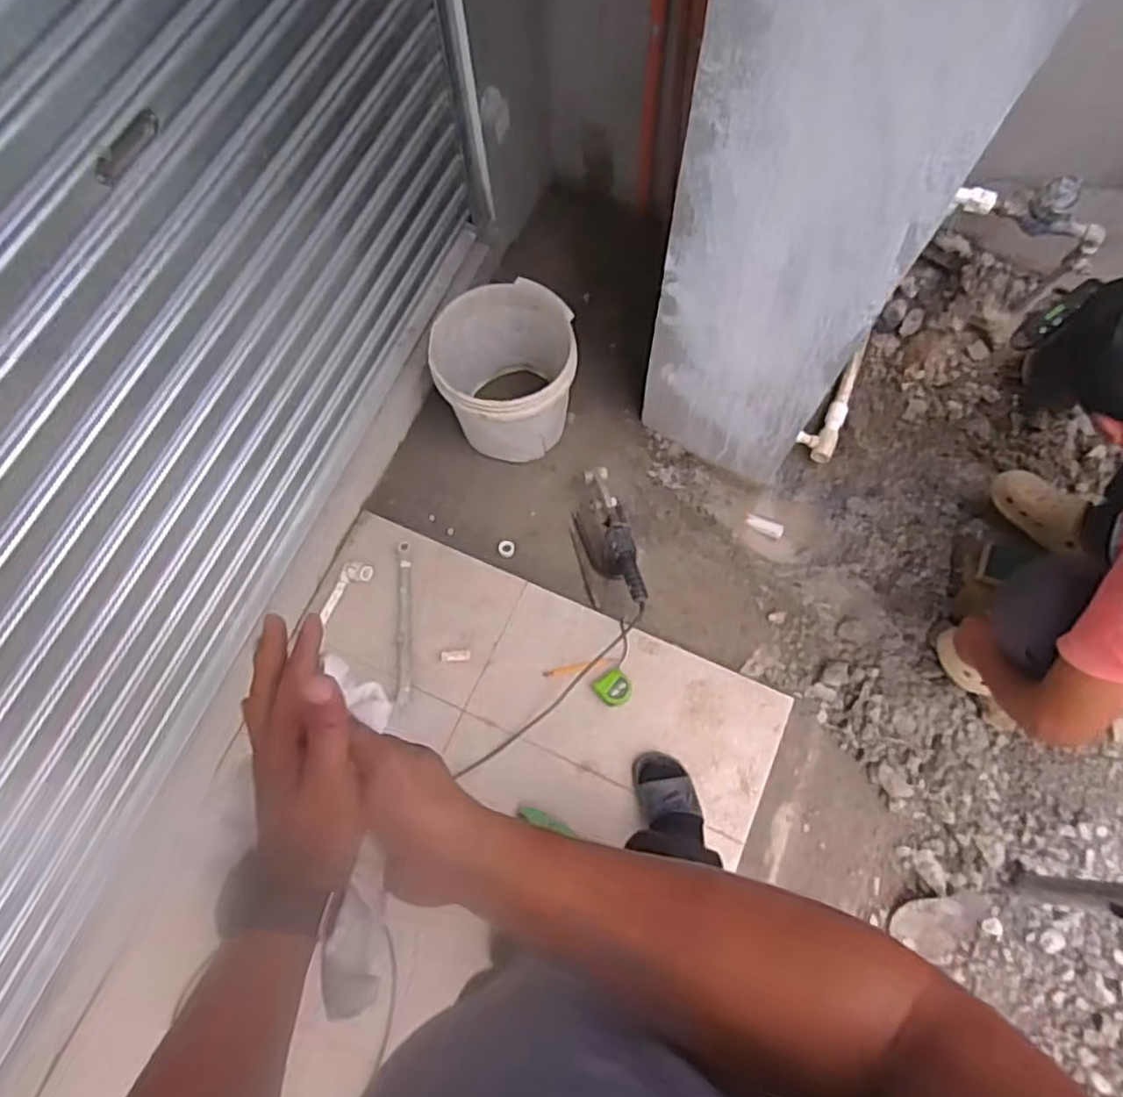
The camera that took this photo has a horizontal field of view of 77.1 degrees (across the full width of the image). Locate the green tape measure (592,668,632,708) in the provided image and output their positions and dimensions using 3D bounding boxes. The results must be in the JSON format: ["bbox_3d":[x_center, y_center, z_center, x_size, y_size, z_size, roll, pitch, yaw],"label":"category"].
[{"bbox_3d":[0.106,0.285,1.417,0.067,0.027,0.068,-35,72,-11],"label":"green tape measure"}]

